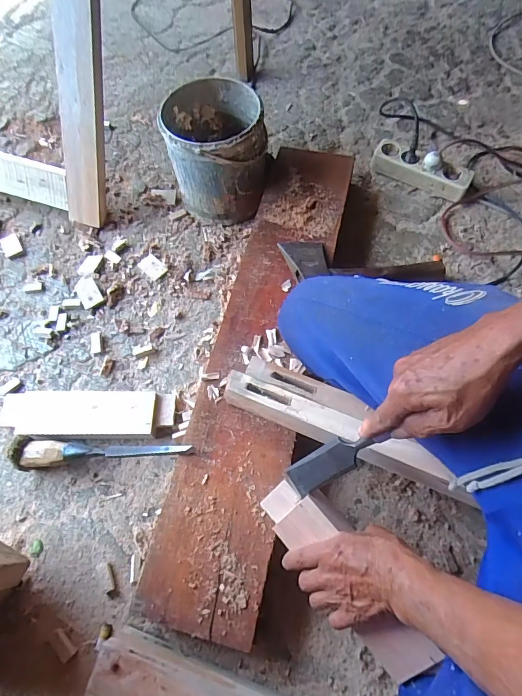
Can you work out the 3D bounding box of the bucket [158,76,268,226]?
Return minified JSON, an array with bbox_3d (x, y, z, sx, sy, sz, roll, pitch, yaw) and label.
[{"bbox_3d":[-0.082,-0.368,0.775,0.168,0.190,0.180,-1,66,2],"label":"bucket"}]

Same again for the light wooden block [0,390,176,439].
[{"bbox_3d":[-0.275,0.107,0.647,0.269,0.035,0.075,0,66,3],"label":"light wooden block"}]

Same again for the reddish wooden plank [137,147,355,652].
[{"bbox_3d":[-0.001,-0.022,0.643,0.165,0.034,0.803,12,67,8],"label":"reddish wooden plank"}]

